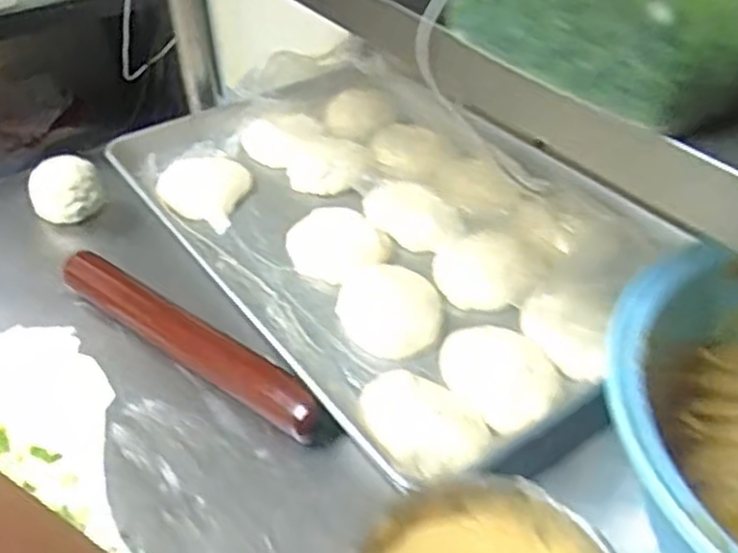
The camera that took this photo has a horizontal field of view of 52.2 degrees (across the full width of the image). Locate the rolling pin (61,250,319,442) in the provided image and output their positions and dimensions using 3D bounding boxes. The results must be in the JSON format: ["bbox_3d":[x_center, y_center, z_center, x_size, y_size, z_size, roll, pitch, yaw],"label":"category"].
[{"bbox_3d":[-0.166,0.054,0.665,0.317,0.037,0.035,27,48,29],"label":"rolling pin"}]

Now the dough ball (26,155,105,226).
[{"bbox_3d":[-0.340,-0.099,0.844,0.079,0.054,0.072,-1,40,1],"label":"dough ball"}]

